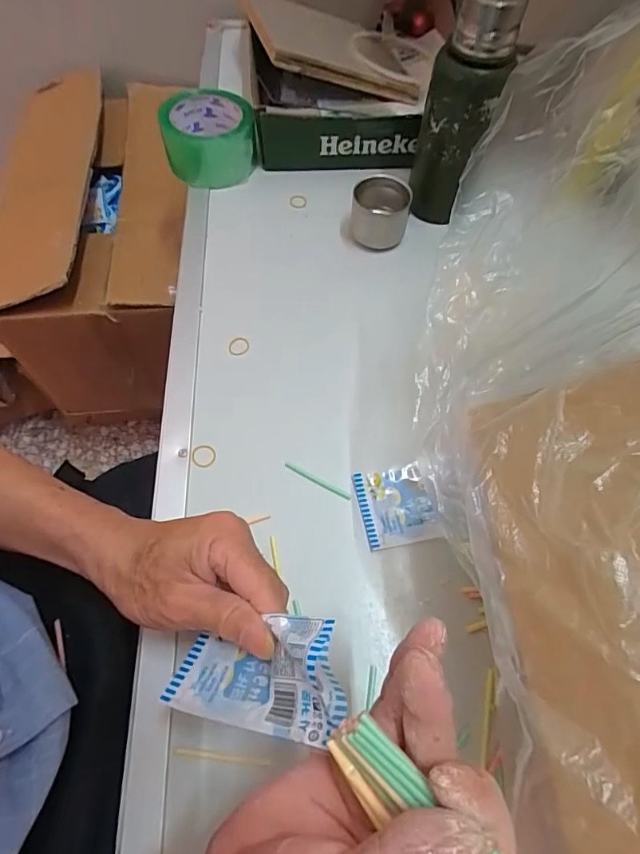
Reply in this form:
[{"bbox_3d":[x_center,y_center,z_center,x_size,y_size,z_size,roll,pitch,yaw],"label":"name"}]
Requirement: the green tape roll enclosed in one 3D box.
[{"bbox_3d":[-0.123,-0.327,0.534,0.101,0.061,0.081,-1,62,-2],"label":"green tape roll"}]

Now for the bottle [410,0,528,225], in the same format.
[{"bbox_3d":[0.134,-0.295,0.449,0.068,0.183,0.057,11,62,5],"label":"bottle"}]

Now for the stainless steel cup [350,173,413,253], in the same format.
[{"bbox_3d":[0.064,-0.227,0.499,0.059,0.047,0.059,0,62,-1],"label":"stainless steel cup"}]

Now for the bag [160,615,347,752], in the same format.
[{"bbox_3d":[-0.035,0.130,0.246,0.098,0.024,0.052,-15,58,28],"label":"bag"}]

